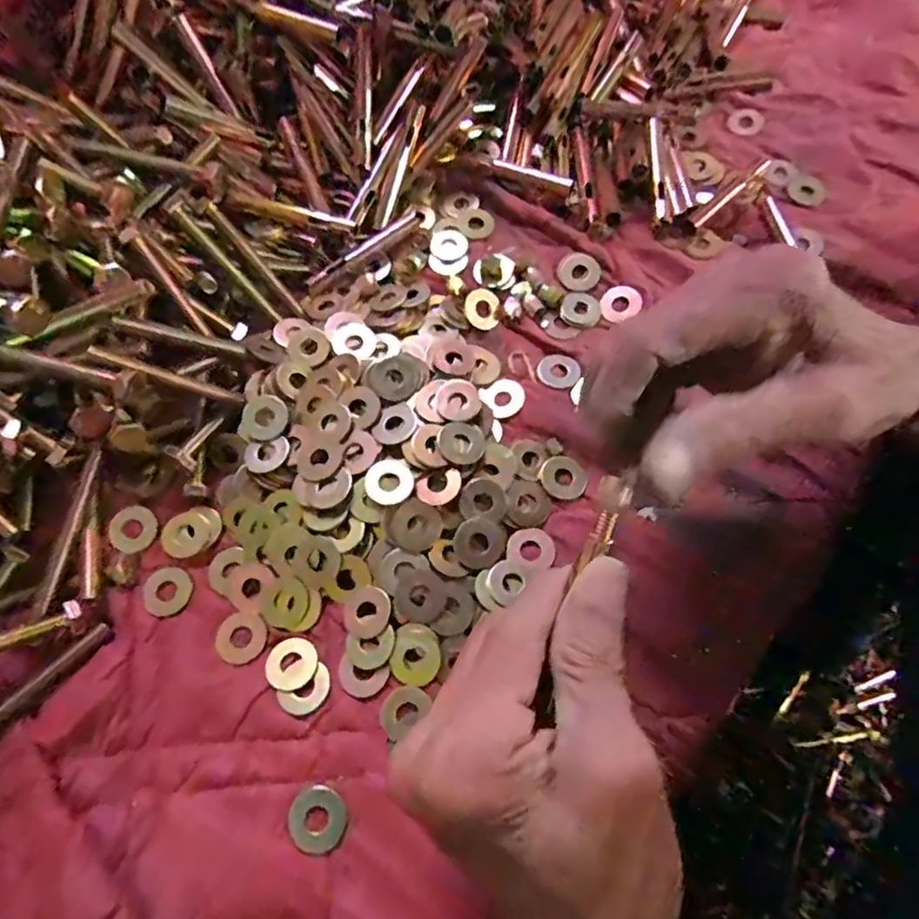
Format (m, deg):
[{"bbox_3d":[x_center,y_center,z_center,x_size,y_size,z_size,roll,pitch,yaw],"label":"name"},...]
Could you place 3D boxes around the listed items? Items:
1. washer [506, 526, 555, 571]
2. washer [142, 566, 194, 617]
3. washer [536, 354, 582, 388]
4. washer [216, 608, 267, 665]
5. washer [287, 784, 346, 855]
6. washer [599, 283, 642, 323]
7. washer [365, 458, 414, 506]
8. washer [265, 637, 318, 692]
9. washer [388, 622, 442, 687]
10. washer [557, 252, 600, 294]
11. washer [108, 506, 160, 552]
[{"bbox_3d":[0.037,0.045,0.304,0.023,0.004,0.022,-1,65,2],"label":"washer"},{"bbox_3d":[-0.149,0.067,0.304,0.024,0.004,0.024,-1,65,2],"label":"washer"},{"bbox_3d":[0.059,-0.053,0.352,0.024,0.004,0.024,-1,65,2],"label":"washer"},{"bbox_3d":[-0.107,0.086,0.292,0.025,0.004,0.025,24,69,13],"label":"washer"},{"bbox_3d":[-0.062,0.156,0.258,0.025,0.004,0.024,-1,65,2],"label":"washer"},{"bbox_3d":[0.100,-0.097,0.369,0.025,0.004,0.024,-2,78,16],"label":"washer"},{"bbox_3d":[-0.036,0.011,0.303,0.023,0.004,0.025,-1,65,2],"label":"washer"},{"bbox_3d":[-0.080,0.097,0.283,0.024,0.004,0.024,-1,65,2],"label":"washer"},{"bbox_3d":[-0.020,0.092,0.280,0.023,0.004,0.027,14,67,8],"label":"washer"},{"bbox_3d":[0.076,-0.120,0.381,0.025,0.004,0.027,0,82,3],"label":"washer"},{"bbox_3d":[-0.173,0.037,0.316,0.024,0.004,0.024,-1,65,2],"label":"washer"}]

